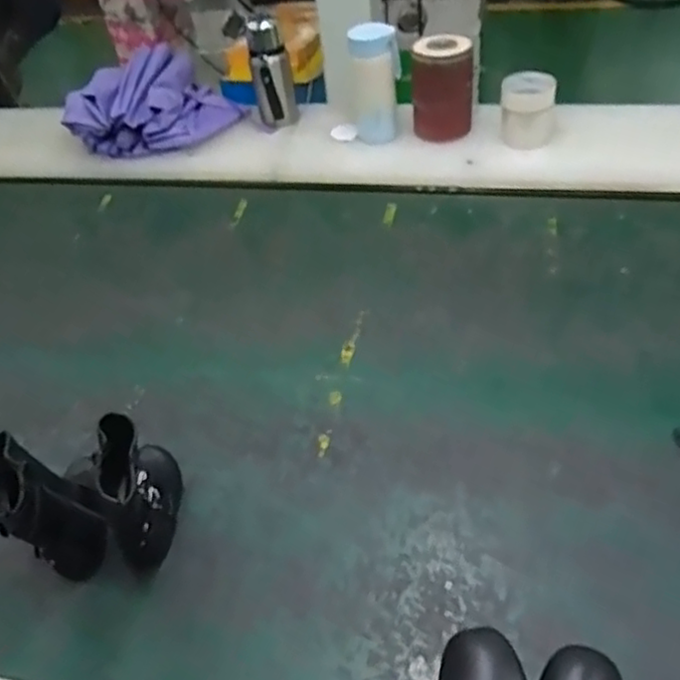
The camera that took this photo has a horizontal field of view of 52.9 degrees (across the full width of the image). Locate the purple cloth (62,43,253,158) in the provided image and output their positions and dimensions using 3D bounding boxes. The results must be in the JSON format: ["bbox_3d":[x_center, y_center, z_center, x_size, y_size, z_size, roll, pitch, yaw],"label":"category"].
[{"bbox_3d":[-0.331,-0.427,1.270,0.221,0.134,0.243,15,47,22],"label":"purple cloth"}]

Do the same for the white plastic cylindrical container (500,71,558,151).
[{"bbox_3d":[0.314,-0.378,1.146,0.091,0.108,0.088,5,44,13],"label":"white plastic cylindrical container"}]

